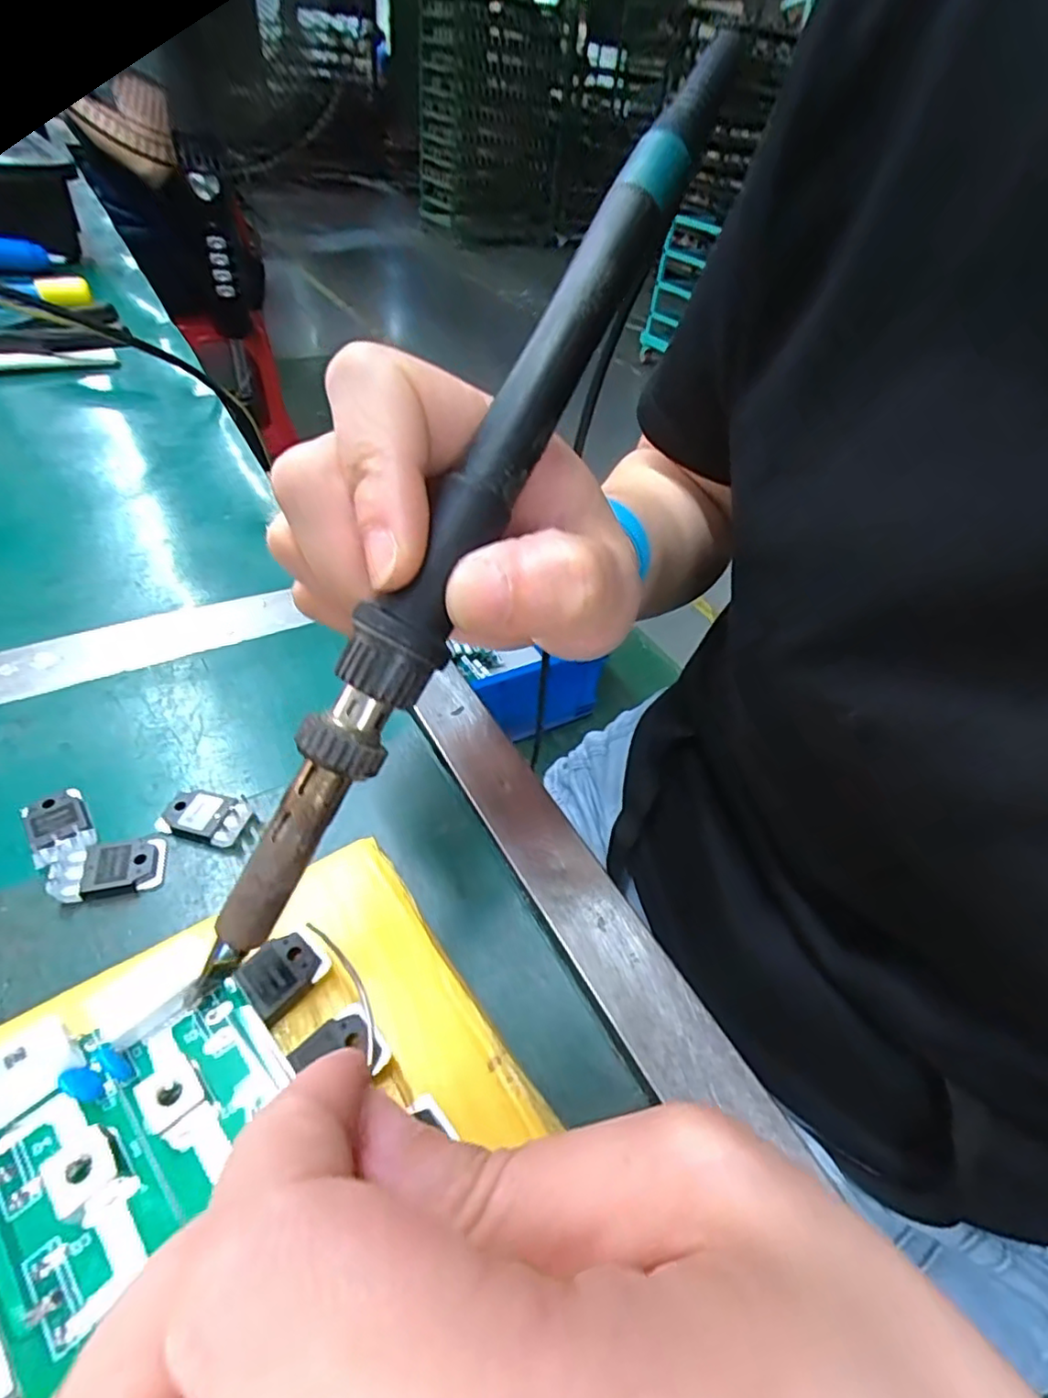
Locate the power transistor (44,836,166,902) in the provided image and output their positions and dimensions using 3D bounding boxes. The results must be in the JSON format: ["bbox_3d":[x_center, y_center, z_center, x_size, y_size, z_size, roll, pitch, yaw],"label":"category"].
[{"bbox_3d":[-0.121,0.050,0.180,0.029,0.006,0.016,-9,48,-17],"label":"power transistor"}]

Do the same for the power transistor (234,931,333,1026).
[{"bbox_3d":[-0.058,0.065,0.149,0.015,0.006,0.020,35,51,25],"label":"power transistor"}]

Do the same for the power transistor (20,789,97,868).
[{"bbox_3d":[-0.143,0.039,0.190,0.016,0.004,0.026,-27,55,-30],"label":"power transistor"}]

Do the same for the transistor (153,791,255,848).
[{"bbox_3d":[-0.100,0.038,0.196,0.026,0.007,0.016,12,45,4],"label":"transistor"}]

